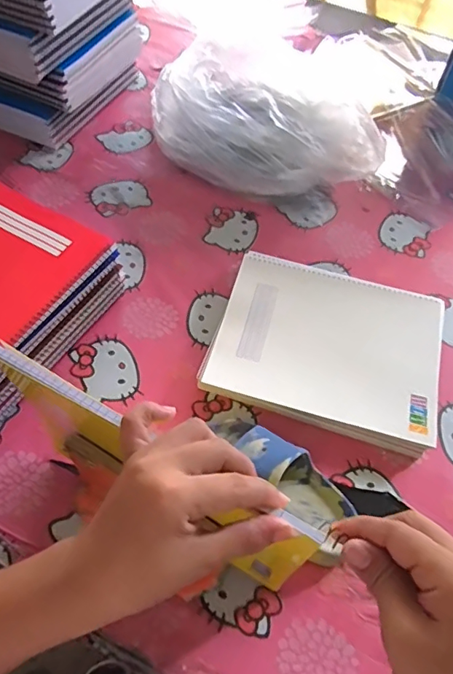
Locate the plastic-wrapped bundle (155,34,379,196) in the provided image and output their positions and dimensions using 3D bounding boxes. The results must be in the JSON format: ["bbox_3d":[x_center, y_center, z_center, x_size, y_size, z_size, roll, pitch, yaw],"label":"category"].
[{"bbox_3d":[0.059,-0.318,0.752,0.338,0.126,0.225,16,58,7],"label":"plastic-wrapped bundle"}]

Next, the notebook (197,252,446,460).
[{"bbox_3d":[0.117,0.011,0.593,0.248,0.033,0.204,16,56,7],"label":"notebook"}]

